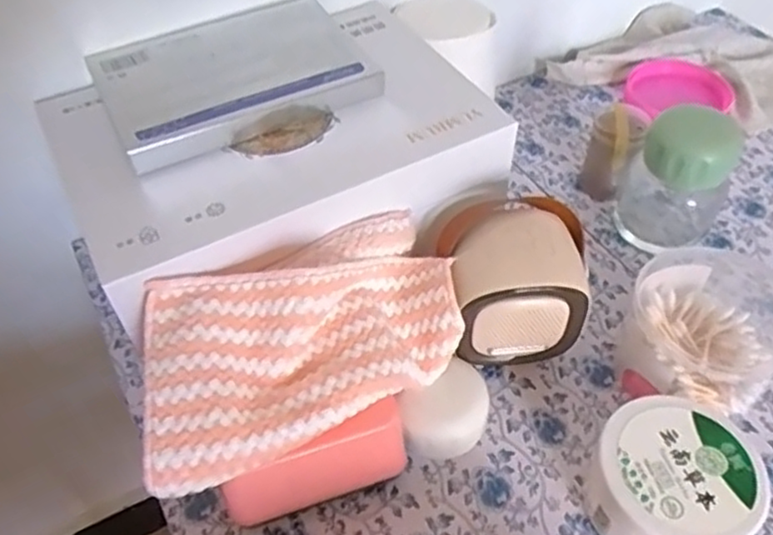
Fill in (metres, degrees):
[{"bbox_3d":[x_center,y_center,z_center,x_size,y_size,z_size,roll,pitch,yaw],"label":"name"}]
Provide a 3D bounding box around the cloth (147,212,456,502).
[{"bbox_3d":[-0.050,0.047,0.401,0.207,0.068,0.111,-24,53,-18],"label":"cloth"}]

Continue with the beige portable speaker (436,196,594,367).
[{"bbox_3d":[0.086,0.016,0.465,0.097,0.103,0.082,-6,50,-3],"label":"beige portable speaker"}]

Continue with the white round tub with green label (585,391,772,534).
[{"bbox_3d":[0.169,0.130,0.394,0.081,0.060,0.086,-1,50,1],"label":"white round tub with green label"}]

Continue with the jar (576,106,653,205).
[{"bbox_3d":[0.198,-0.101,0.585,0.043,0.079,0.041,21,52,18],"label":"jar"}]

